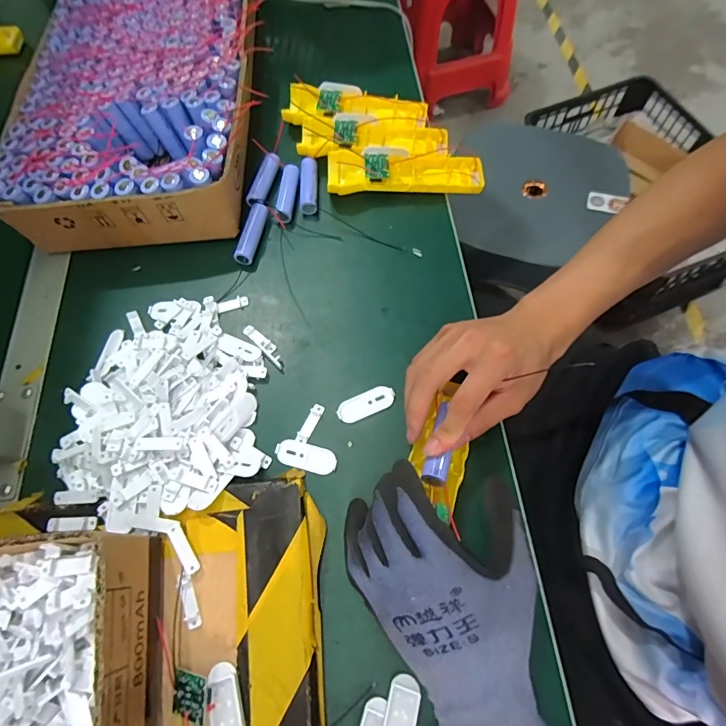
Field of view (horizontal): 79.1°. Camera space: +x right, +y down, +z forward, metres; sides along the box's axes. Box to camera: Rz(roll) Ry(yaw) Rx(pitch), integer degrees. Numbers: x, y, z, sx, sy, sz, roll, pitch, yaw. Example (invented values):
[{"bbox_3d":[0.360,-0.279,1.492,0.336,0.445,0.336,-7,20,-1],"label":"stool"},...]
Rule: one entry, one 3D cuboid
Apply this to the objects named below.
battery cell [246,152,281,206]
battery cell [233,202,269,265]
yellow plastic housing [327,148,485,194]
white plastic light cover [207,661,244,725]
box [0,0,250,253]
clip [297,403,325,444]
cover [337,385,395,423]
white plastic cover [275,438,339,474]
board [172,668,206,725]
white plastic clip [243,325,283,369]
[{"bbox_3d":[-0.107,-0.198,0.471,0.020,0.015,0.060,12,67,8],"label":"battery cell"},{"bbox_3d":[-0.113,-0.132,0.450,0.020,0.017,0.067,10,67,7],"label":"battery cell"},{"bbox_3d":[0.045,-0.203,0.463,0.161,0.025,0.047,-2,66,2],"label":"yellow plastic housing"},{"bbox_3d":[-0.085,0.221,0.274,0.019,0.007,0.057,-16,66,-4],"label":"white plastic light cover"},{"bbox_3d":[-0.238,-0.314,0.496,0.237,0.066,0.402,-6,66,0],"label":"box"},{"bbox_3d":[-0.044,0.050,0.368,0.011,0.004,0.036,22,69,12],"label":"clip"},{"bbox_3d":[0.003,0.034,0.373,0.050,0.004,0.020,-24,67,-7],"label":"cover"},{"bbox_3d":[-0.046,0.075,0.356,0.050,0.004,0.021,13,67,9],"label":"white plastic cover"},{"bbox_3d":[-0.109,0.210,0.277,0.033,0.006,0.024,-13,70,35],"label":"board"},{"bbox_3d":[-0.089,-0.017,0.400,0.012,0.007,0.055,-42,70,-14],"label":"white plastic clip"}]

